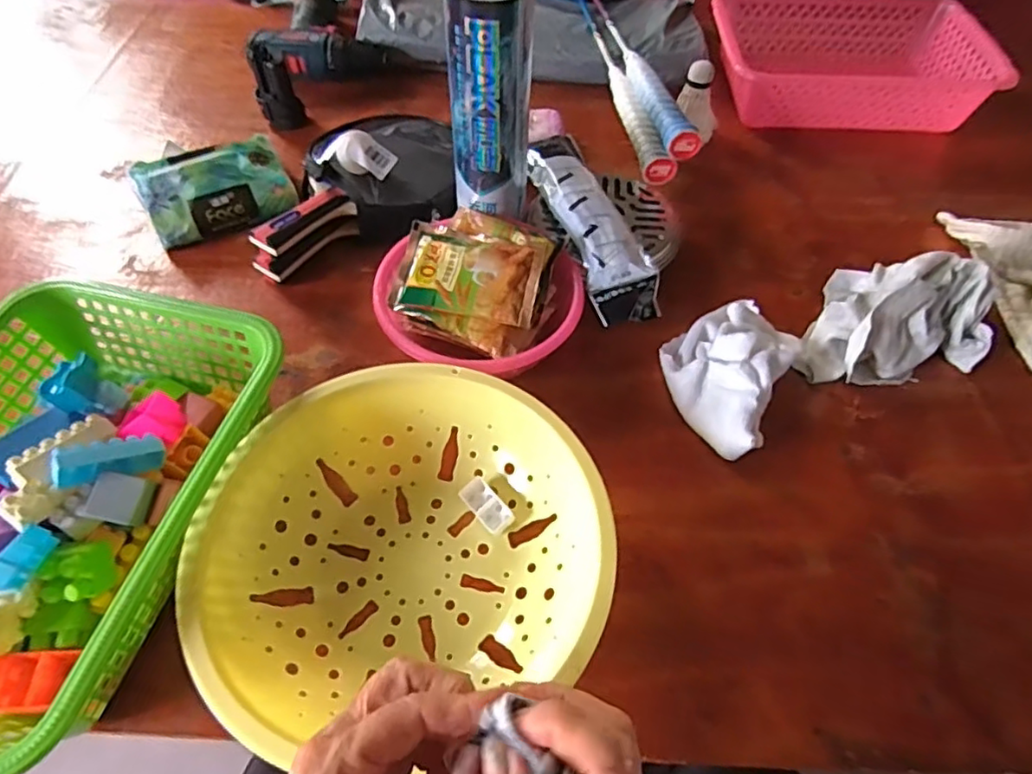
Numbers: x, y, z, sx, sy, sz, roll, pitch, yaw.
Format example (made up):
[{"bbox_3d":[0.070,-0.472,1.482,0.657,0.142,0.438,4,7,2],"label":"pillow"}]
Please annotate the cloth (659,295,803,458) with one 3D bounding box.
[{"bbox_3d":[0.172,-0.026,0.506,0.097,0.047,0.162,24,57,16],"label":"cloth"}]

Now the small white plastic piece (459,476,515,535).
[{"bbox_3d":[-0.020,0.086,0.444,0.020,0.018,0.040,-35,62,-24],"label":"small white plastic piece"}]

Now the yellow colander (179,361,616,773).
[{"bbox_3d":[-0.074,0.102,0.404,0.244,0.063,0.235,-30,60,-21],"label":"yellow colander"}]

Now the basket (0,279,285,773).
[{"bbox_3d":[-0.297,0.072,0.404,0.217,0.079,0.291,12,54,8],"label":"basket"}]

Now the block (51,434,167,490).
[{"bbox_3d":[-0.257,0.045,0.392,0.059,0.022,0.017,-11,51,-39],"label":"block"}]

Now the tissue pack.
[{"bbox_3d":[-0.288,-0.186,0.601,0.130,0.063,0.062,-24,58,-17],"label":"tissue pack"}]

